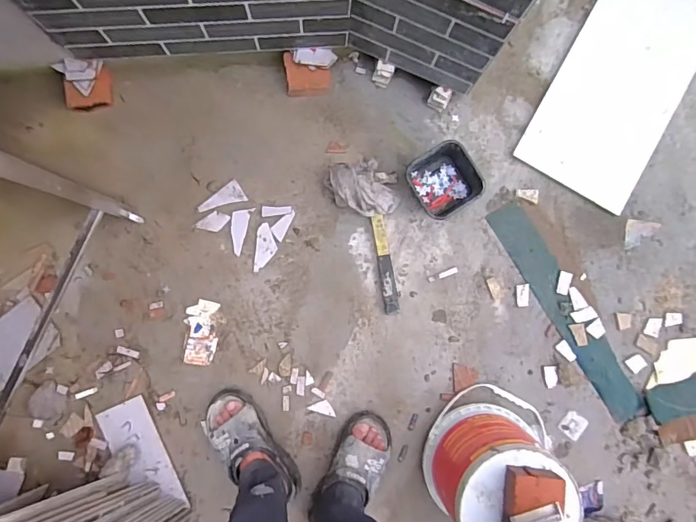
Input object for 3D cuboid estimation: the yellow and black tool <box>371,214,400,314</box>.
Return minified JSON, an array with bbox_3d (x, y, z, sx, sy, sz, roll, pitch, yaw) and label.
[{"bbox_3d":[0.094,0.009,1.185,0.035,0.029,0.251,-10,88,-3],"label":"yellow and black tool"}]

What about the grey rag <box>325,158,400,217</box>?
[{"bbox_3d":[0.041,-0.184,1.160,0.166,0.083,0.151,-18,88,-3],"label":"grey rag"}]

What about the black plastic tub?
[{"bbox_3d":[0.240,-0.200,1.163,0.152,0.072,0.165,-31,89,-4],"label":"black plastic tub"}]

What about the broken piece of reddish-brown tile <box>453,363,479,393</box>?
[{"bbox_3d":[0.302,0.300,1.183,0.064,0.021,0.068,0,87,-3],"label":"broken piece of reddish-brown tile"}]

